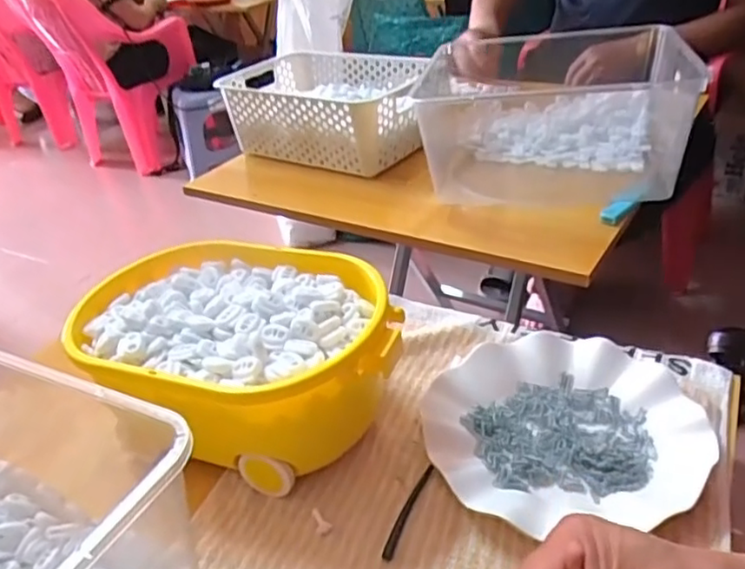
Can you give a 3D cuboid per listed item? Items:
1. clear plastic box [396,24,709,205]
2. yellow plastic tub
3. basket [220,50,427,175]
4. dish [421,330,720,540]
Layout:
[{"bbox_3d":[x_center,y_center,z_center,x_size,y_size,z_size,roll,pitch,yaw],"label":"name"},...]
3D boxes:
[{"bbox_3d":[0.217,-0.217,0.814,0.342,0.119,0.271,3,34,16],"label":"clear plastic box"},{"bbox_3d":[-0.097,0.058,0.482,0.246,0.101,0.173,3,34,17],"label":"yellow plastic tub"},{"bbox_3d":[-0.066,-0.265,0.970,0.306,0.108,0.199,15,39,31],"label":"basket"},{"bbox_3d":[0.130,0.099,0.453,0.179,0.026,0.165,-5,32,3],"label":"dish"}]

